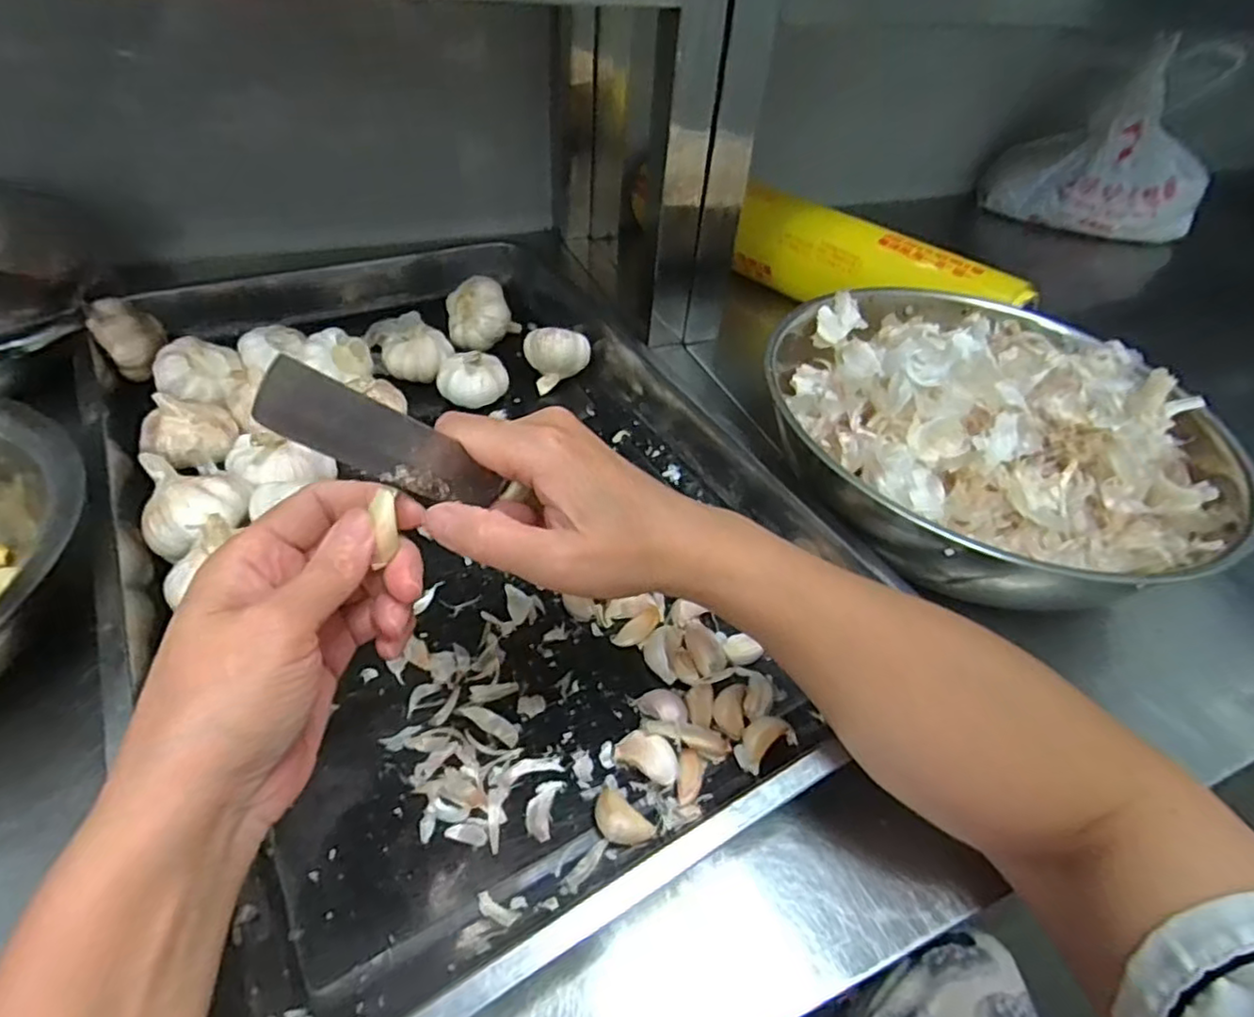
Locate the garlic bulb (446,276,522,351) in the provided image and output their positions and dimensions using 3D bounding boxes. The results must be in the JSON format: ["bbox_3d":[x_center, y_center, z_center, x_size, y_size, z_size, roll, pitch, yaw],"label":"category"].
[{"bbox_3d":[-0.129,-0.173,0.583,0.061,0.049,0.053,-3,45,-9],"label":"garlic bulb"}]

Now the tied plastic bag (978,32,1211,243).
[{"bbox_3d":[0.735,-0.550,0.988,0.295,0.227,0.182,30,49,23],"label":"tied plastic bag"}]

